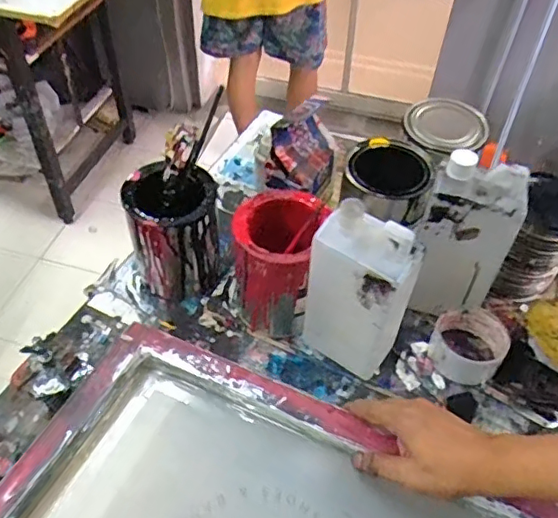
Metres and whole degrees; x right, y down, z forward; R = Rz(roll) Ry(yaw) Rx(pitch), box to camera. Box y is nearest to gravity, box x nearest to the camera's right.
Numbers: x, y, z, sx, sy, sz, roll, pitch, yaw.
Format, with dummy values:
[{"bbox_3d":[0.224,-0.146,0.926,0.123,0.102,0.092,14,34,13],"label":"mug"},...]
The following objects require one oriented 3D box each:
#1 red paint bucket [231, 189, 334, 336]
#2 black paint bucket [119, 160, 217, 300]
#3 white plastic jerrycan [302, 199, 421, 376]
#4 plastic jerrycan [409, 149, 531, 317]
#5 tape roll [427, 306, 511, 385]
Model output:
[{"bbox_3d":[-0.003,0.010,0.661,0.093,0.149,0.101,1,49,-1],"label":"red paint bucket"},{"bbox_3d":[-0.130,-0.031,0.706,0.097,0.143,0.100,1,49,-1],"label":"black paint bucket"},{"bbox_3d":[0.084,0.040,0.587,0.107,0.214,0.056,31,55,22],"label":"white plastic jerrycan"},{"bbox_3d":[0.205,-0.016,0.638,0.096,0.205,0.058,21,52,15],"label":"plastic jerrycan"},{"bbox_3d":[0.221,0.100,0.662,0.081,0.051,0.078,1,49,-1],"label":"tape roll"}]

